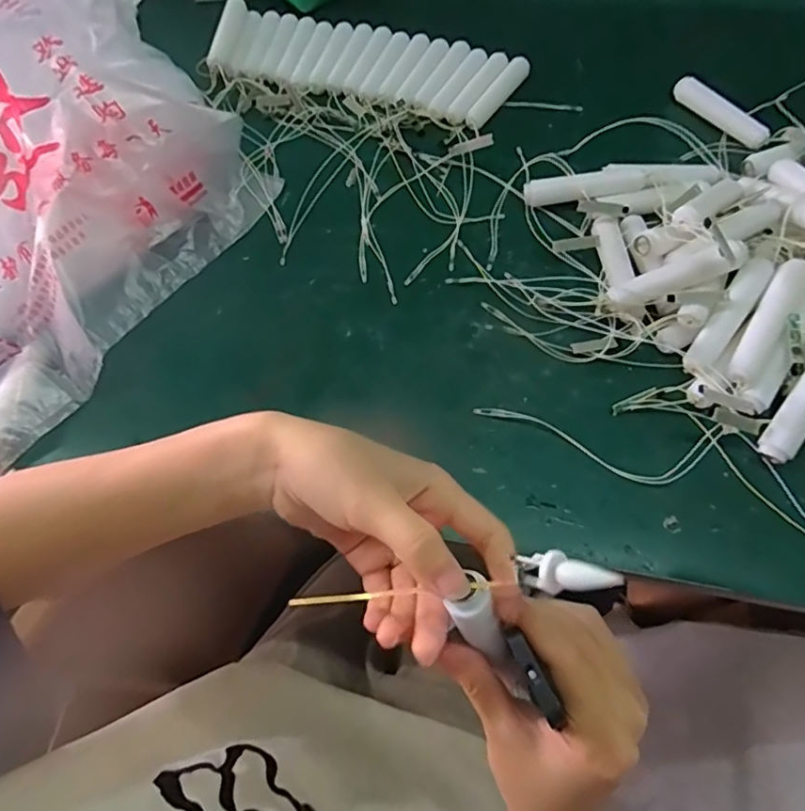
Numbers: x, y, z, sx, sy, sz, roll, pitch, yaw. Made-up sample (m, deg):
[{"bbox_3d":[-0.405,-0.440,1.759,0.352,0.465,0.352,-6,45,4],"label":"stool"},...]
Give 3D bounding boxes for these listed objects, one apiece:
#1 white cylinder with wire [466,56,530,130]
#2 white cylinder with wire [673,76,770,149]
[{"bbox_3d":[0.085,-0.279,0.503,0.015,0.015,0.087,33,70,18],"label":"white cylinder with wire"},{"bbox_3d":[0.266,-0.243,0.470,0.019,0.020,0.088,-33,67,-12],"label":"white cylinder with wire"}]

